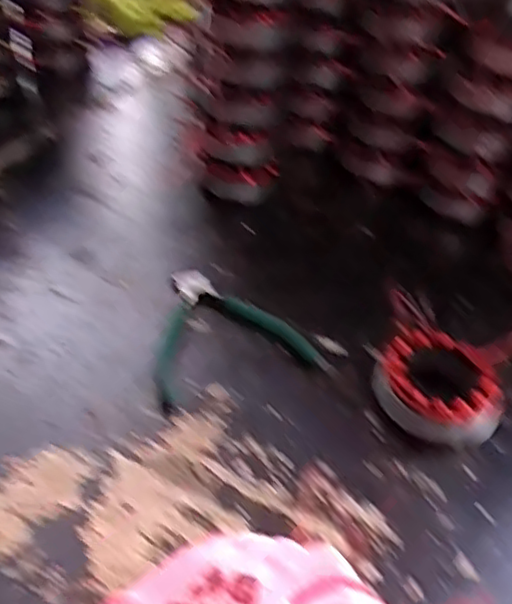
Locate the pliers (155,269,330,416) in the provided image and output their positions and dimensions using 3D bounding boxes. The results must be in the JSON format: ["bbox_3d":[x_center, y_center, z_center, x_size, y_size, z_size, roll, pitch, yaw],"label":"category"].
[{"bbox_3d":[-0.019,0.020,0.550,0.137,0.021,0.133,-5,45,-14],"label":"pliers"}]

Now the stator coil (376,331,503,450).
[{"bbox_3d":[0.139,0.070,0.507,0.094,0.042,0.090,4,44,-4],"label":"stator coil"}]

